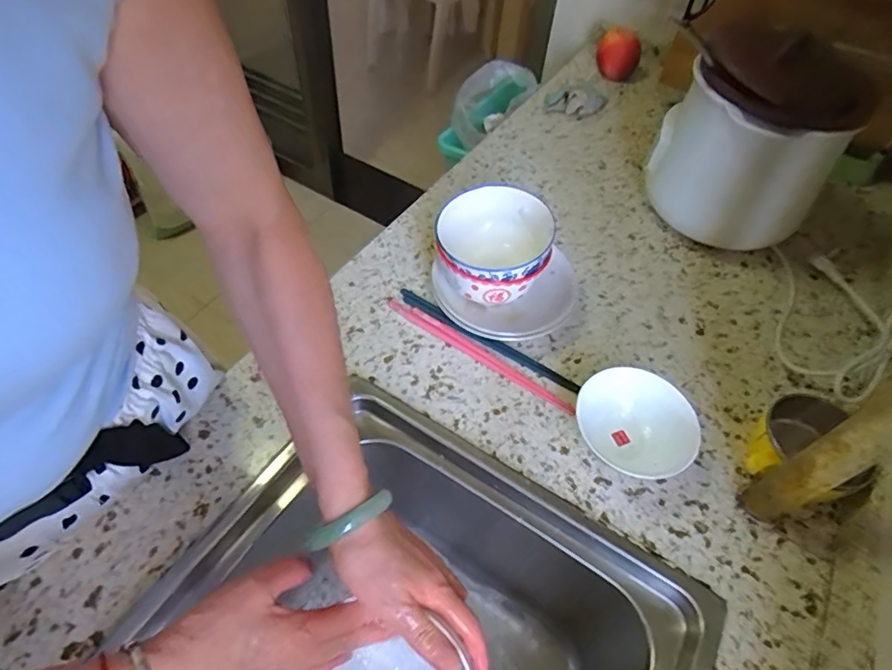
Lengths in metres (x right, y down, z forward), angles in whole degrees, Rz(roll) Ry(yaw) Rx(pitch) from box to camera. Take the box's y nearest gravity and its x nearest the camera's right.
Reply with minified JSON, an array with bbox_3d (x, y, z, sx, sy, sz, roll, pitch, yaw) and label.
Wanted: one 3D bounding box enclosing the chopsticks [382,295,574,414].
[{"bbox_3d":[0.034,0.018,0.588,0.236,0.005,0.018,31,57,18],"label":"chopsticks"}]

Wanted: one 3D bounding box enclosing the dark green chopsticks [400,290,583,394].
[{"bbox_3d":[0.043,0.003,0.599,0.229,0.008,0.022,30,56,18],"label":"dark green chopsticks"}]

